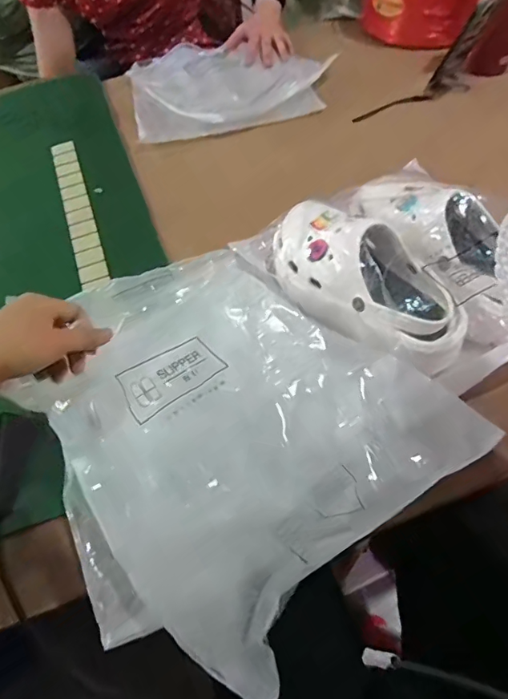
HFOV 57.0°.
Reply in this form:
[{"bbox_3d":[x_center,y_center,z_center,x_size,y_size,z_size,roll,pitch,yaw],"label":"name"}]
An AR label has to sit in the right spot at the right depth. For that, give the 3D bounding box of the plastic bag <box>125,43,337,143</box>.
[{"bbox_3d":[-0.048,-0.495,0.872,0.355,0.030,0.291,-14,57,-4],"label":"plastic bag"}]

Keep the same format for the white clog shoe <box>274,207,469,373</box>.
[{"bbox_3d":[0.119,-0.084,0.517,0.100,0.085,0.255,-41,62,-20],"label":"white clog shoe"}]

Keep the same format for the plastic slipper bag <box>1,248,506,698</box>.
[{"bbox_3d":[-0.043,0.046,0.441,0.310,0.089,0.390,-39,62,-19],"label":"plastic slipper bag"}]

